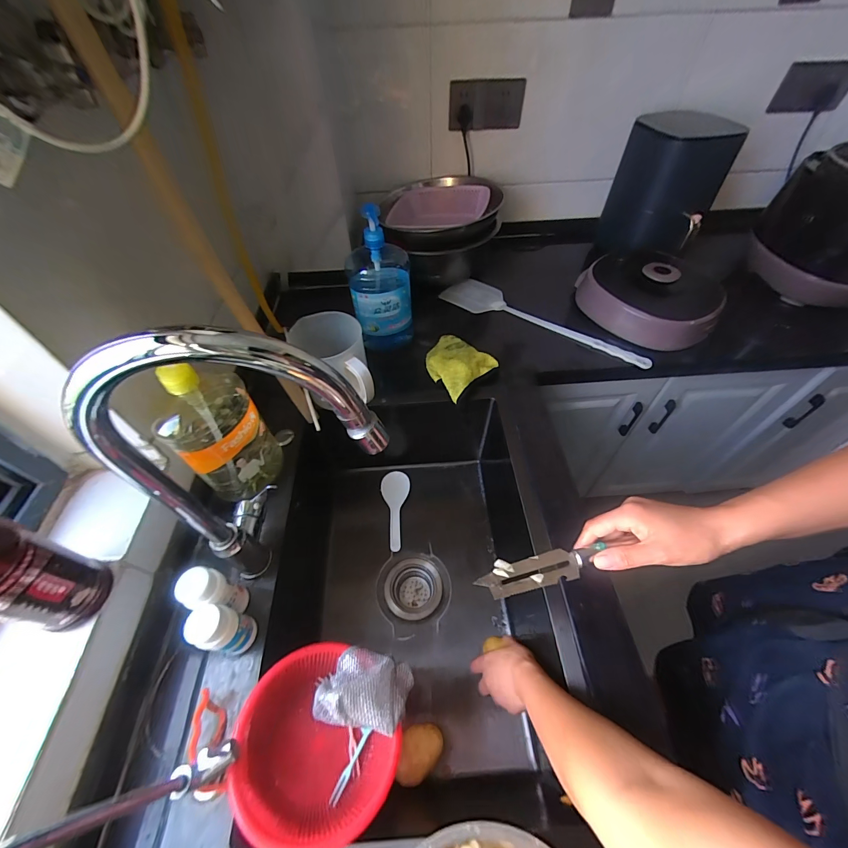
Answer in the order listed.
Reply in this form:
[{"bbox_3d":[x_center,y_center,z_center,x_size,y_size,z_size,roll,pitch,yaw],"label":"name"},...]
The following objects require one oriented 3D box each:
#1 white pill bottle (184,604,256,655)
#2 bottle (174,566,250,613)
[{"bbox_3d":[-0.227,0.236,0.413,0.044,0.084,0.041,-1,53,1],"label":"white pill bottle"},{"bbox_3d":[-0.249,0.203,0.430,0.044,0.084,0.041,-1,53,1],"label":"bottle"}]

